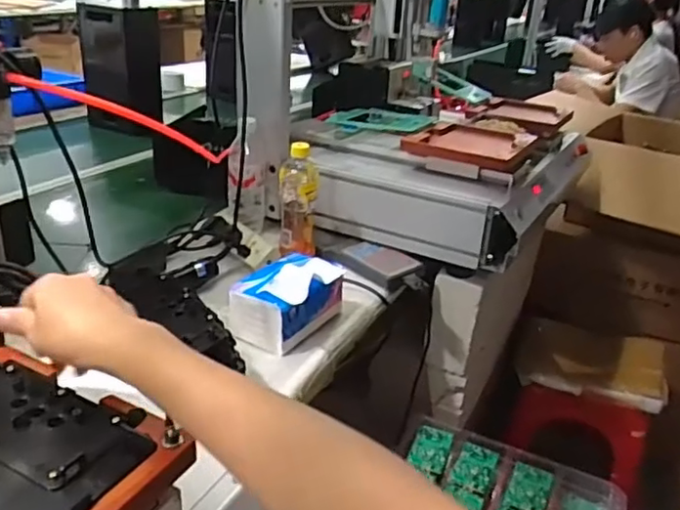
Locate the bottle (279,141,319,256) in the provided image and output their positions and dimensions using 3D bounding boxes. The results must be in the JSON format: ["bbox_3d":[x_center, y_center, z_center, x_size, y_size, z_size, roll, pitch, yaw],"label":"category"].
[{"bbox_3d":[-0.072,-0.100,1.097,0.065,0.193,0.065,2,26,-6],"label":"bottle"}]

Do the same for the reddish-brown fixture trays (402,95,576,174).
[{"bbox_3d":[0.323,-0.254,1.268,0.207,0.046,0.473,20,29,28],"label":"reddish-brown fixture trays"}]

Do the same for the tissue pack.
[{"bbox_3d":[-0.078,0.062,0.937,0.108,0.094,0.162,22,30,31],"label":"tissue pack"}]

